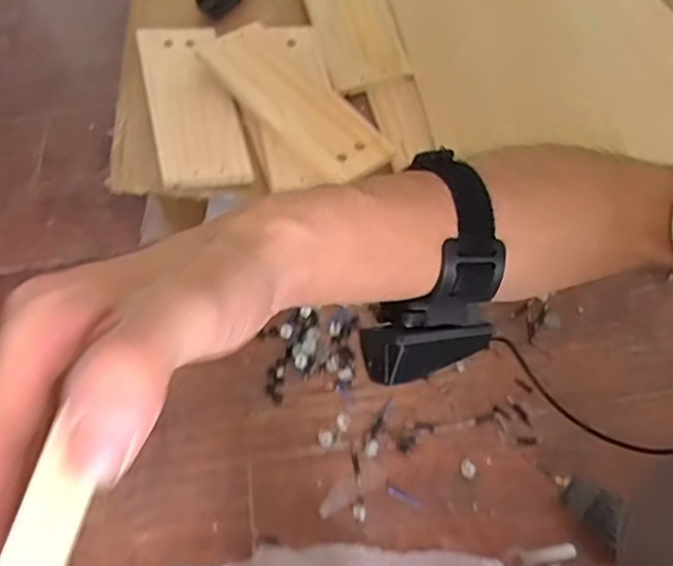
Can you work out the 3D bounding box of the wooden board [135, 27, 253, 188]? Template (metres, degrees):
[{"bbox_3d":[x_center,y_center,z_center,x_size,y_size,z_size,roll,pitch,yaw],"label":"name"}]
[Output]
[{"bbox_3d":[-0.195,-0.249,0.858,0.107,0.023,0.287,-8,64,-17],"label":"wooden board"}]

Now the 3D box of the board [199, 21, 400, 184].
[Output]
[{"bbox_3d":[-0.056,-0.251,0.866,0.114,0.021,0.286,-36,72,-25],"label":"board"}]

